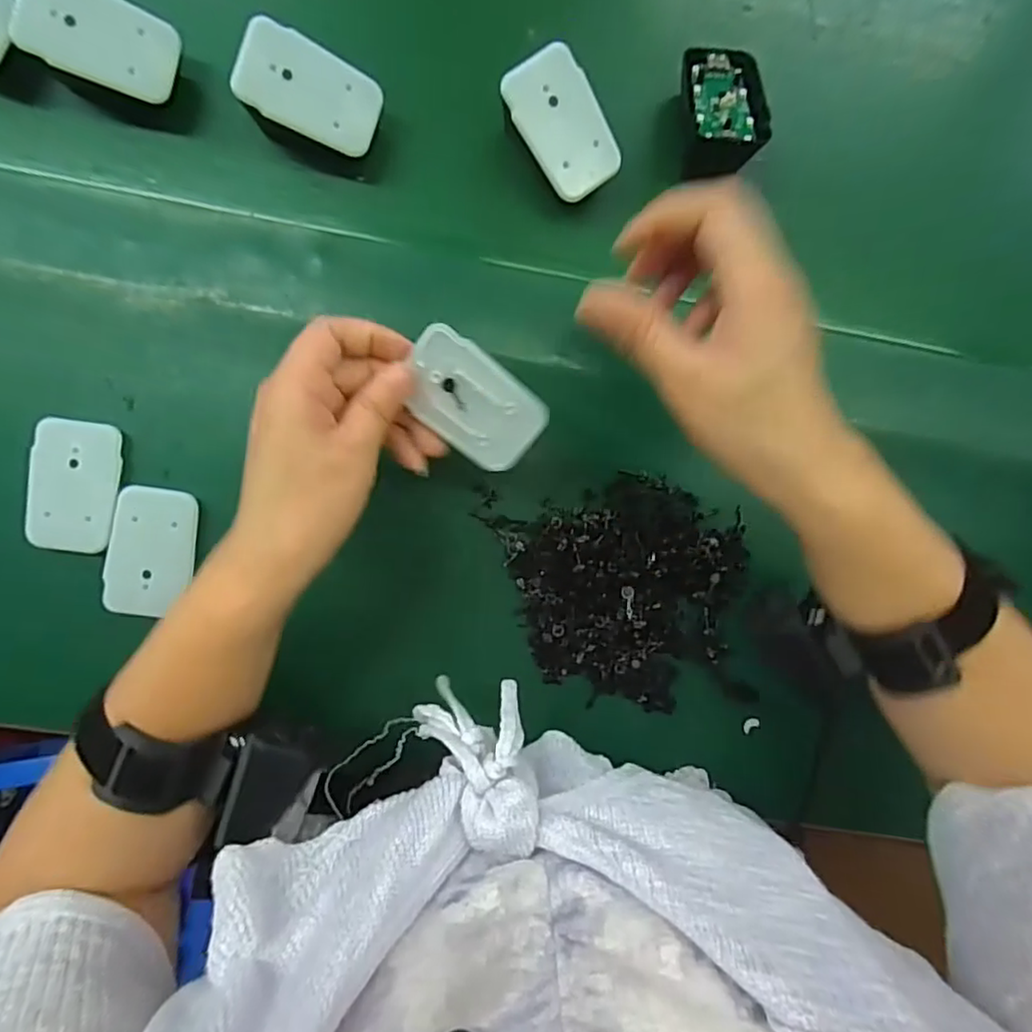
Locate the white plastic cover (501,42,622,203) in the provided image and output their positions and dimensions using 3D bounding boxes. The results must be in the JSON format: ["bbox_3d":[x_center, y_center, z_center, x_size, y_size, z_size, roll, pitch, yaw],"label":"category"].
[{"bbox_3d":[0.024,-0.207,0.327,0.043,0.013,0.069,-38,113,0],"label":"white plastic cover"}]

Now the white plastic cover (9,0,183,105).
[{"bbox_3d":[-0.208,-0.240,0.306,0.067,0.007,0.044,13,93,-28],"label":"white plastic cover"}]

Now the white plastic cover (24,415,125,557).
[{"bbox_3d":[-0.238,-0.016,0.329,0.041,0.005,0.069,7,88,-9],"label":"white plastic cover"}]

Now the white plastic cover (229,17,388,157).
[{"bbox_3d":[-0.104,-0.216,0.312,0.068,0.004,0.043,15,92,-26],"label":"white plastic cover"}]

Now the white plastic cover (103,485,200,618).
[{"bbox_3d":[-0.198,0.020,0.332,0.042,0.004,0.068,9,88,-8],"label":"white plastic cover"}]

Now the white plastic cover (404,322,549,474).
[{"bbox_3d":[-0.022,-0.054,0.291,0.069,0.004,0.044,38,113,-11],"label":"white plastic cover"}]

